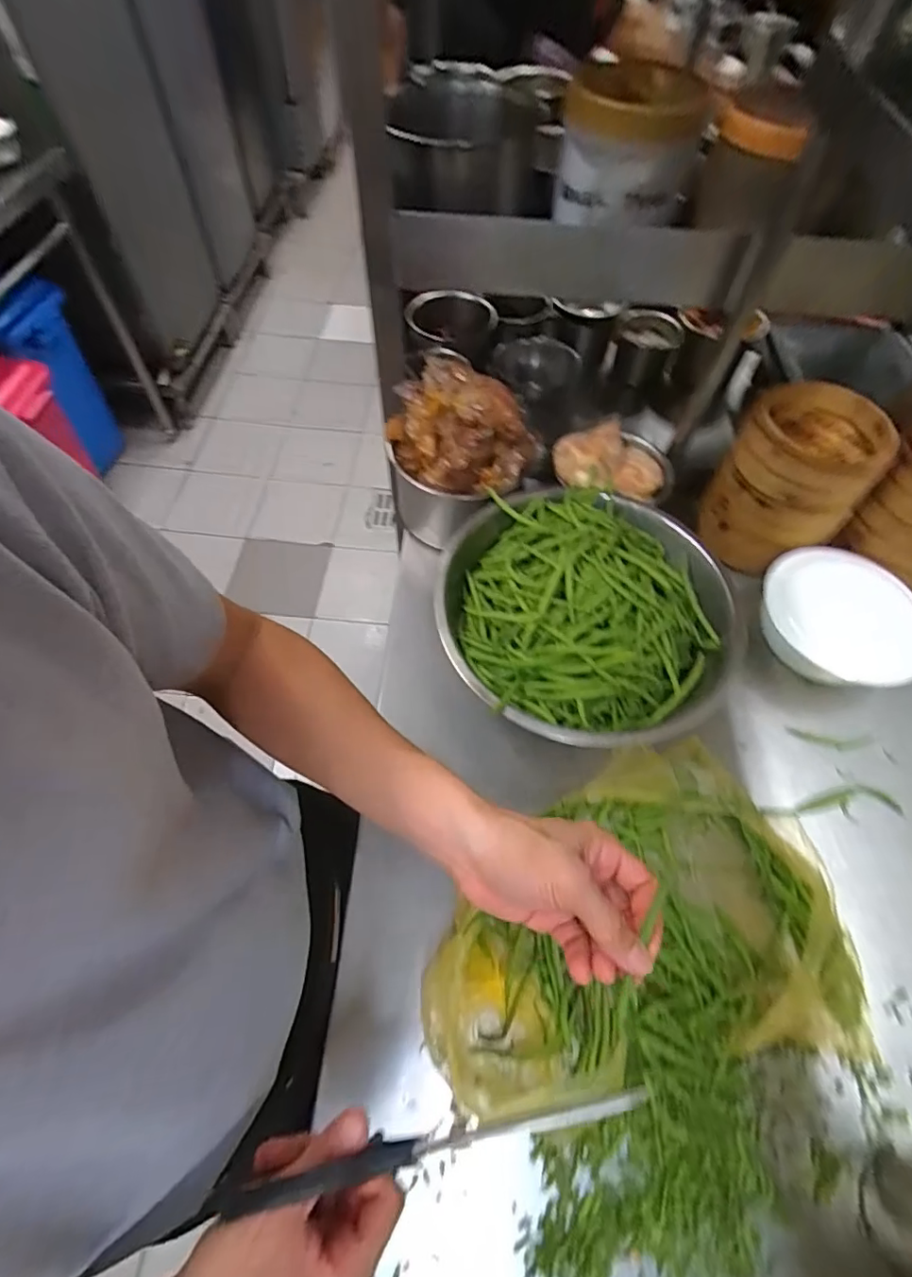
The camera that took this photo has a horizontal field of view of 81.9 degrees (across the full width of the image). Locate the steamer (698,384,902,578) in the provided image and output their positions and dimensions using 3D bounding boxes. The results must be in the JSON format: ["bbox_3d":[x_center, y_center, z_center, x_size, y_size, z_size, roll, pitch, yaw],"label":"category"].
[{"bbox_3d":[0.447,-0.216,0.700,0.158,0.170,0.186,36,64,18],"label":"steamer"}]

